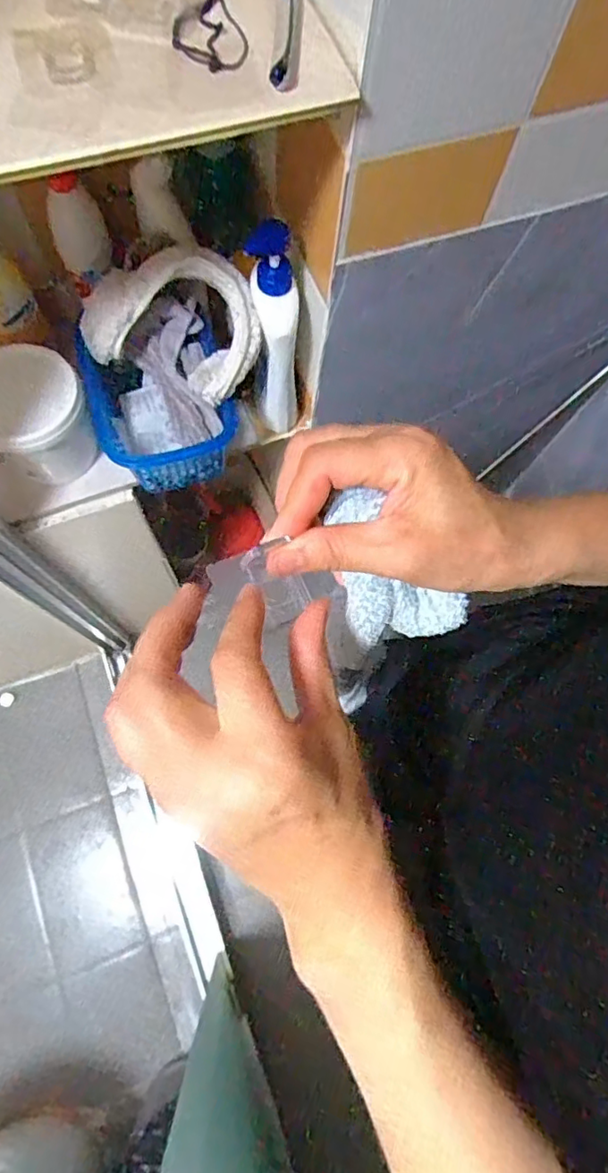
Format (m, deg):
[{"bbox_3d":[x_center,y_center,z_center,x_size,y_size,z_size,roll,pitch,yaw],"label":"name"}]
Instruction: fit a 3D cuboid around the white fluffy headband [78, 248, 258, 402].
[{"bbox_3d":[-0.141,-0.296,0.614,0.201,0.051,0.153,23,108,-3],"label":"white fluffy headband"}]

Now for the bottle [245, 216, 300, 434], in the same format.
[{"bbox_3d":[-0.031,-0.266,0.646,0.056,0.220,0.065,-4,73,-5],"label":"bottle"}]

